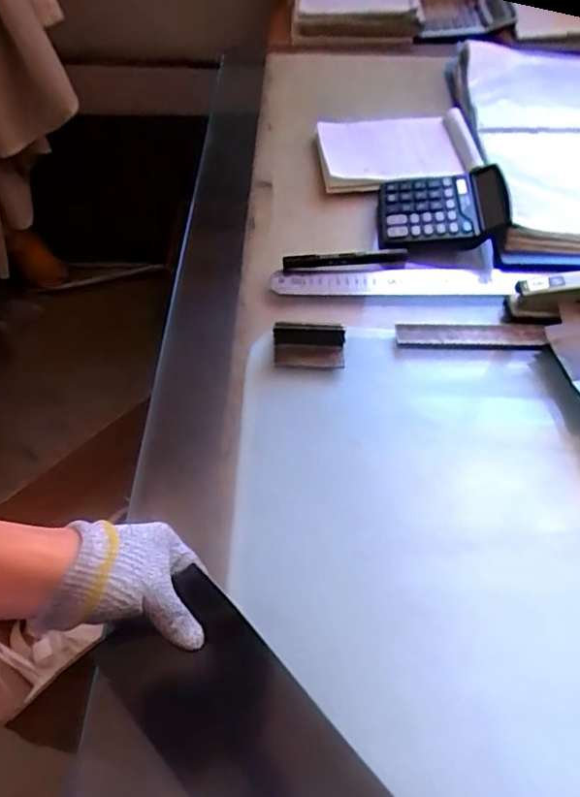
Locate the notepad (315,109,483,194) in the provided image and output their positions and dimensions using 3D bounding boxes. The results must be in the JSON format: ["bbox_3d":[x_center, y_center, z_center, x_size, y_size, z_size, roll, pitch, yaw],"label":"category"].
[{"bbox_3d":[0.152,-0.355,0.824,0.217,0.031,0.193,-1,47,-1],"label":"notepad"}]

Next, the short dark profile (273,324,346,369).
[{"bbox_3d":[0.020,-0.053,0.592,0.072,0.024,0.045,2,54,1],"label":"short dark profile"}]

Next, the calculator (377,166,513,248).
[{"bbox_3d":[0.187,-0.237,0.709,0.156,0.040,0.130,-1,53,-1],"label":"calculator"}]

